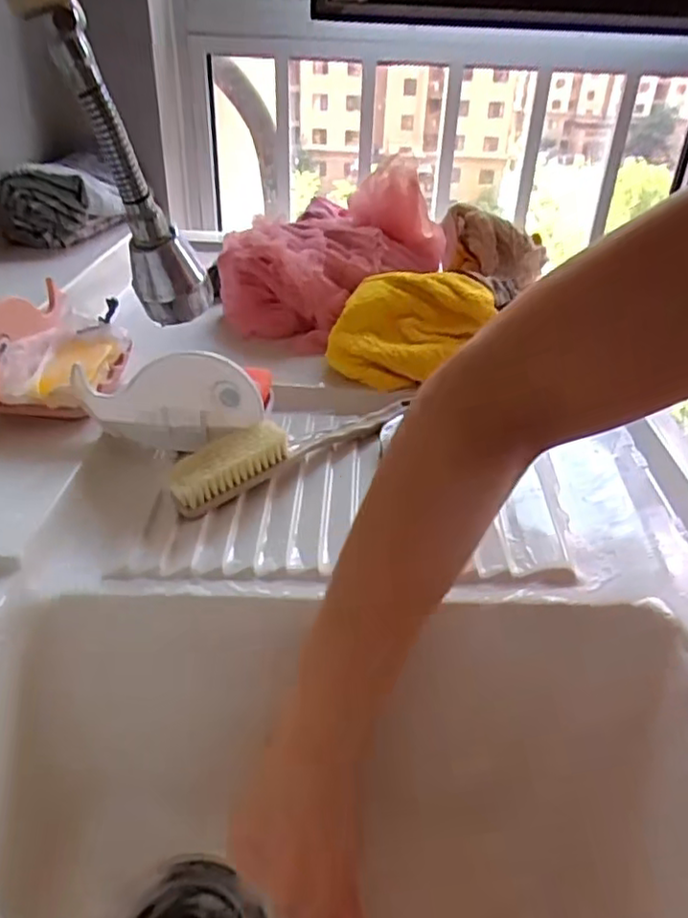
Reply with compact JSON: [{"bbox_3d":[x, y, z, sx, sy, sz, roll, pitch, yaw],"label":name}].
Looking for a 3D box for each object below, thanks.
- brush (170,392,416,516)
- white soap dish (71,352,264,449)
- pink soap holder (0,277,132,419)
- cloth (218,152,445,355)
[{"bbox_3d":[-0.033,-0.011,0.510,0.213,0.041,0.032,-20,40,-31],"label":"brush"},{"bbox_3d":[-0.134,-0.042,0.500,0.137,0.078,0.022,3,33,-1],"label":"white soap dish"},{"bbox_3d":[-0.236,-0.089,0.556,0.090,0.070,0.149,4,33,1],"label":"pink soap holder"},{"bbox_3d":[-0.008,-0.234,0.722,0.203,0.135,0.246,19,36,22],"label":"cloth"}]

